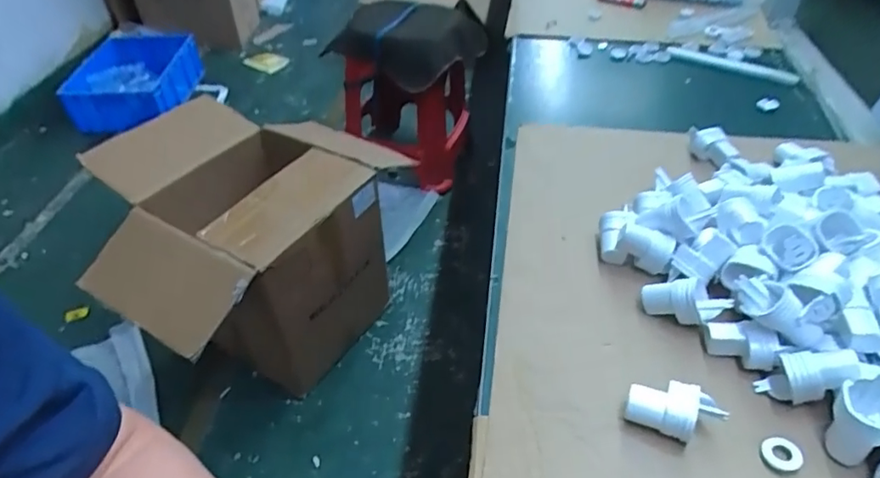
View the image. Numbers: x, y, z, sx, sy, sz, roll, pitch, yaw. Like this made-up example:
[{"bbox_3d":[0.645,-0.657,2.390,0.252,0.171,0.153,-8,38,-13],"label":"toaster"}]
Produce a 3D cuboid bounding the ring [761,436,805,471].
[{"bbox_3d":[0.223,0.140,0.359,0.025,0.004,0.022,10,44,11],"label":"ring"}]

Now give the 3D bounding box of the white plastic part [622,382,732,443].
[{"bbox_3d":[0.158,0.118,0.372,0.061,0.028,0.033,15,45,17],"label":"white plastic part"}]

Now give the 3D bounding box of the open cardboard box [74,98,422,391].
[{"bbox_3d":[-0.465,0.005,1.252,0.599,0.417,0.585,22,48,23],"label":"open cardboard box"}]

